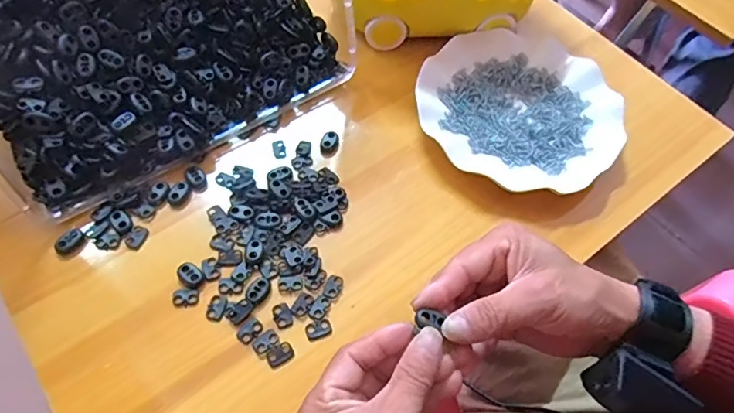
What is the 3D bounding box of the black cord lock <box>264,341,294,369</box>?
[{"bbox_3d":[-0.060,0.102,0.358,0.019,0.004,0.014,-30,65,-20],"label":"black cord lock"}]

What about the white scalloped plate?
[{"bbox_3d":[0.141,-0.091,0.472,0.176,0.022,0.182,2,58,-3],"label":"white scalloped plate"}]

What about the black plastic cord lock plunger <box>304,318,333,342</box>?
[{"bbox_3d":[-0.035,0.088,0.369,0.018,0.004,0.013,-20,62,-16],"label":"black plastic cord lock plunger"}]

